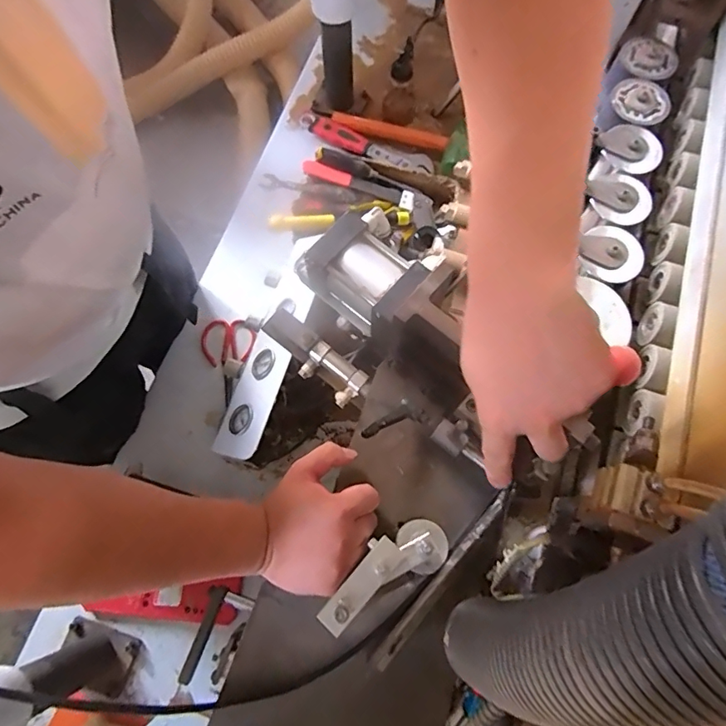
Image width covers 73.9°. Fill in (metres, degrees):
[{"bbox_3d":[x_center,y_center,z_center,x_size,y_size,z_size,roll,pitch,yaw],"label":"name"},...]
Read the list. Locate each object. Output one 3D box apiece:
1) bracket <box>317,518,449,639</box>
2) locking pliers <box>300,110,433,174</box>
[{"bbox_3d":[0.020,0.190,0.438,0.133,0.028,0.051,-30,75,-19],"label":"bracket"},{"bbox_3d":[0.005,-0.450,0.991,0.287,0.020,0.050,24,74,7],"label":"locking pliers"}]

